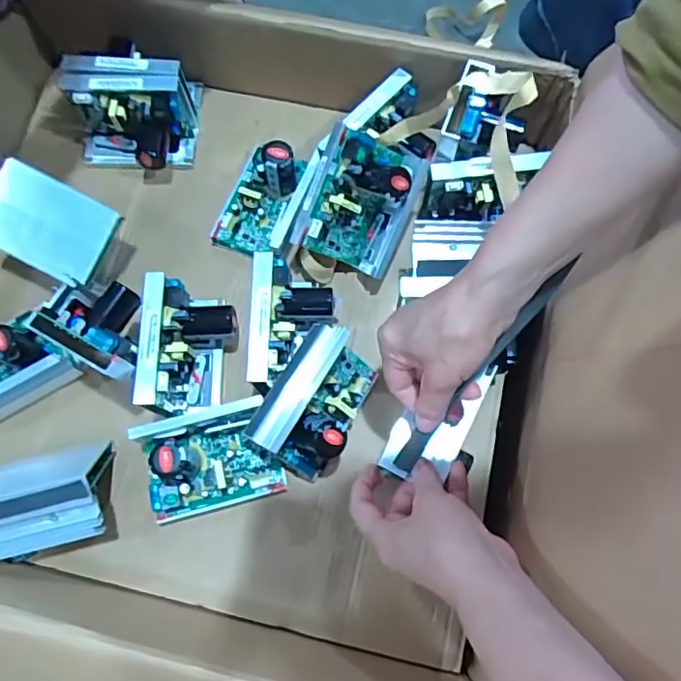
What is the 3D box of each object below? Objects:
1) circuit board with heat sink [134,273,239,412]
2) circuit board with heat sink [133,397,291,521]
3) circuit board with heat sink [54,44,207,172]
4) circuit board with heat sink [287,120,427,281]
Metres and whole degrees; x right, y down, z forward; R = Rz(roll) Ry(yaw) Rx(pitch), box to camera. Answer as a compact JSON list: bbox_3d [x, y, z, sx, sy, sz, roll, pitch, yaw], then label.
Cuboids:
[{"bbox_3d":[-0.124,0.007,0.467,0.066,0.073,0.106,4,74,1],"label":"circuit board with heat sink"},{"bbox_3d":[-0.110,0.099,0.468,0.112,0.064,0.082,-13,74,-4],"label":"circuit board with heat sink"},{"bbox_3d":[-0.195,-0.225,0.530,0.114,0.066,0.122,-3,73,0],"label":"circuit board with heat sink"},{"bbox_3d":[0.015,-0.120,0.501,0.097,0.065,0.125,18,104,-5],"label":"circuit board with heat sink"}]

